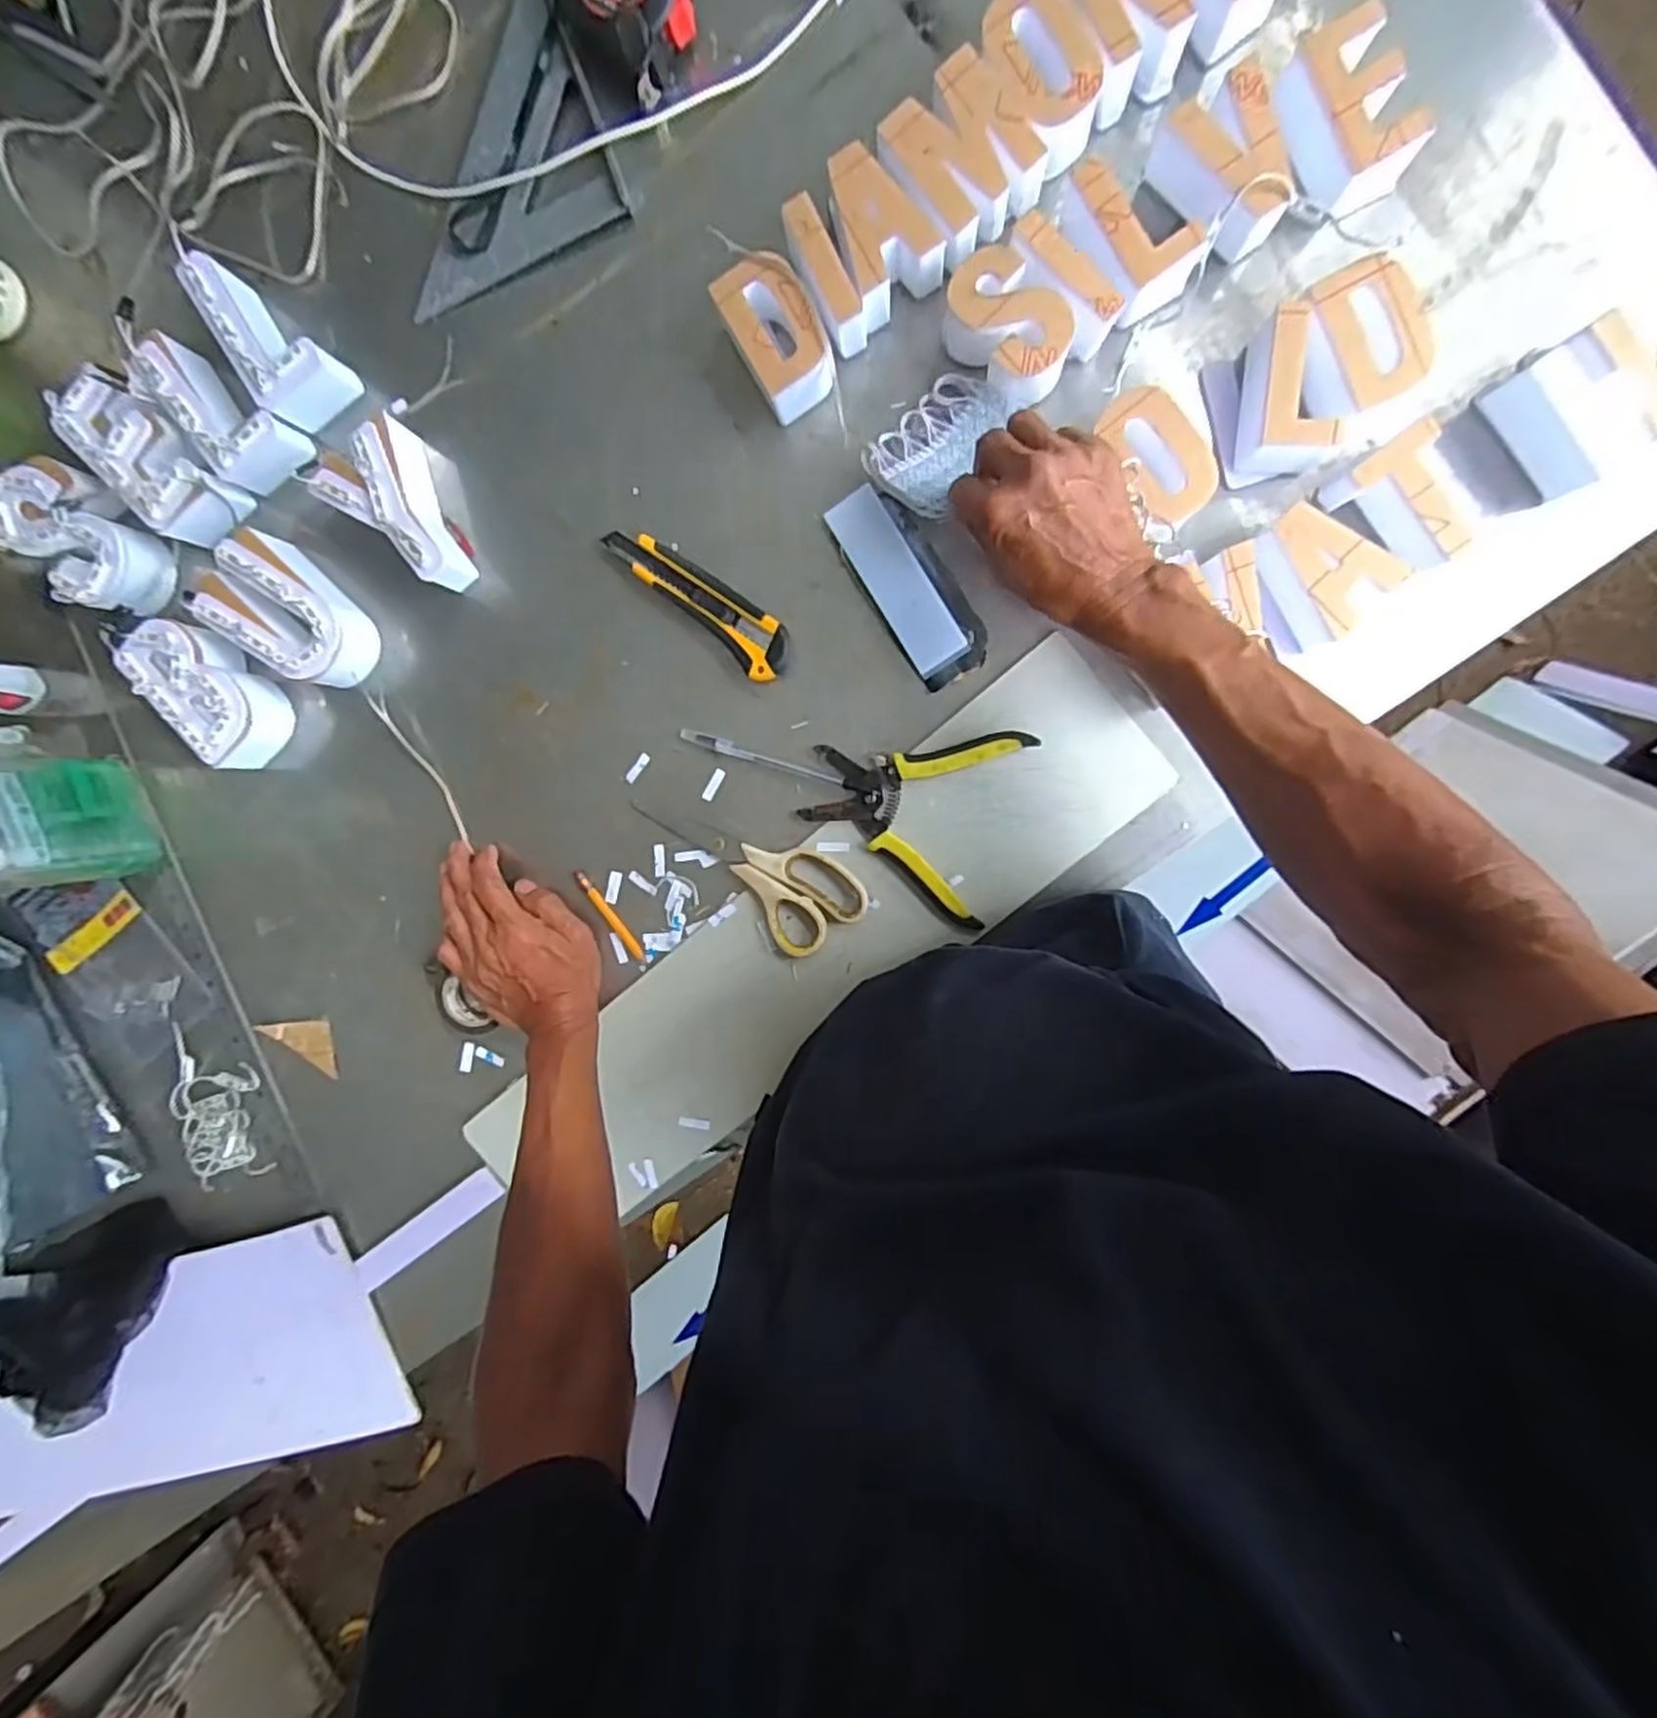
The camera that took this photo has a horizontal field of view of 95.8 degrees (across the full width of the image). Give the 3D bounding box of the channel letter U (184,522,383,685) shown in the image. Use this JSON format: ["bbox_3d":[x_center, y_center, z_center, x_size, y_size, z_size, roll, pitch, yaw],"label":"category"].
[{"bbox_3d":[-0.402,-0.187,0.565,0.119,0.060,0.077,31,98,2],"label":"channel letter U"}]

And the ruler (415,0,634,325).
[{"bbox_3d":[-0.245,-0.504,0.531,0.169,0.014,0.165,-21,95,7],"label":"ruler"}]

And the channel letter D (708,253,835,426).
[{"bbox_3d":[-0.035,-0.352,0.508,0.056,0.046,0.089,-30,92,8],"label":"channel letter D"}]

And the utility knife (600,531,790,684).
[{"bbox_3d":[-0.092,-0.191,0.543,0.155,0.018,0.038,40,98,1],"label":"utility knife"}]

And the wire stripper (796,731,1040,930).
[{"bbox_3d":[0.059,-0.040,0.544,0.146,0.013,0.140,19,98,4],"label":"wire stripper"}]

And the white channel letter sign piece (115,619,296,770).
[{"bbox_3d":[-0.476,-0.133,0.577,0.064,0.051,0.117,-40,91,8],"label":"white channel letter sign piece"}]

